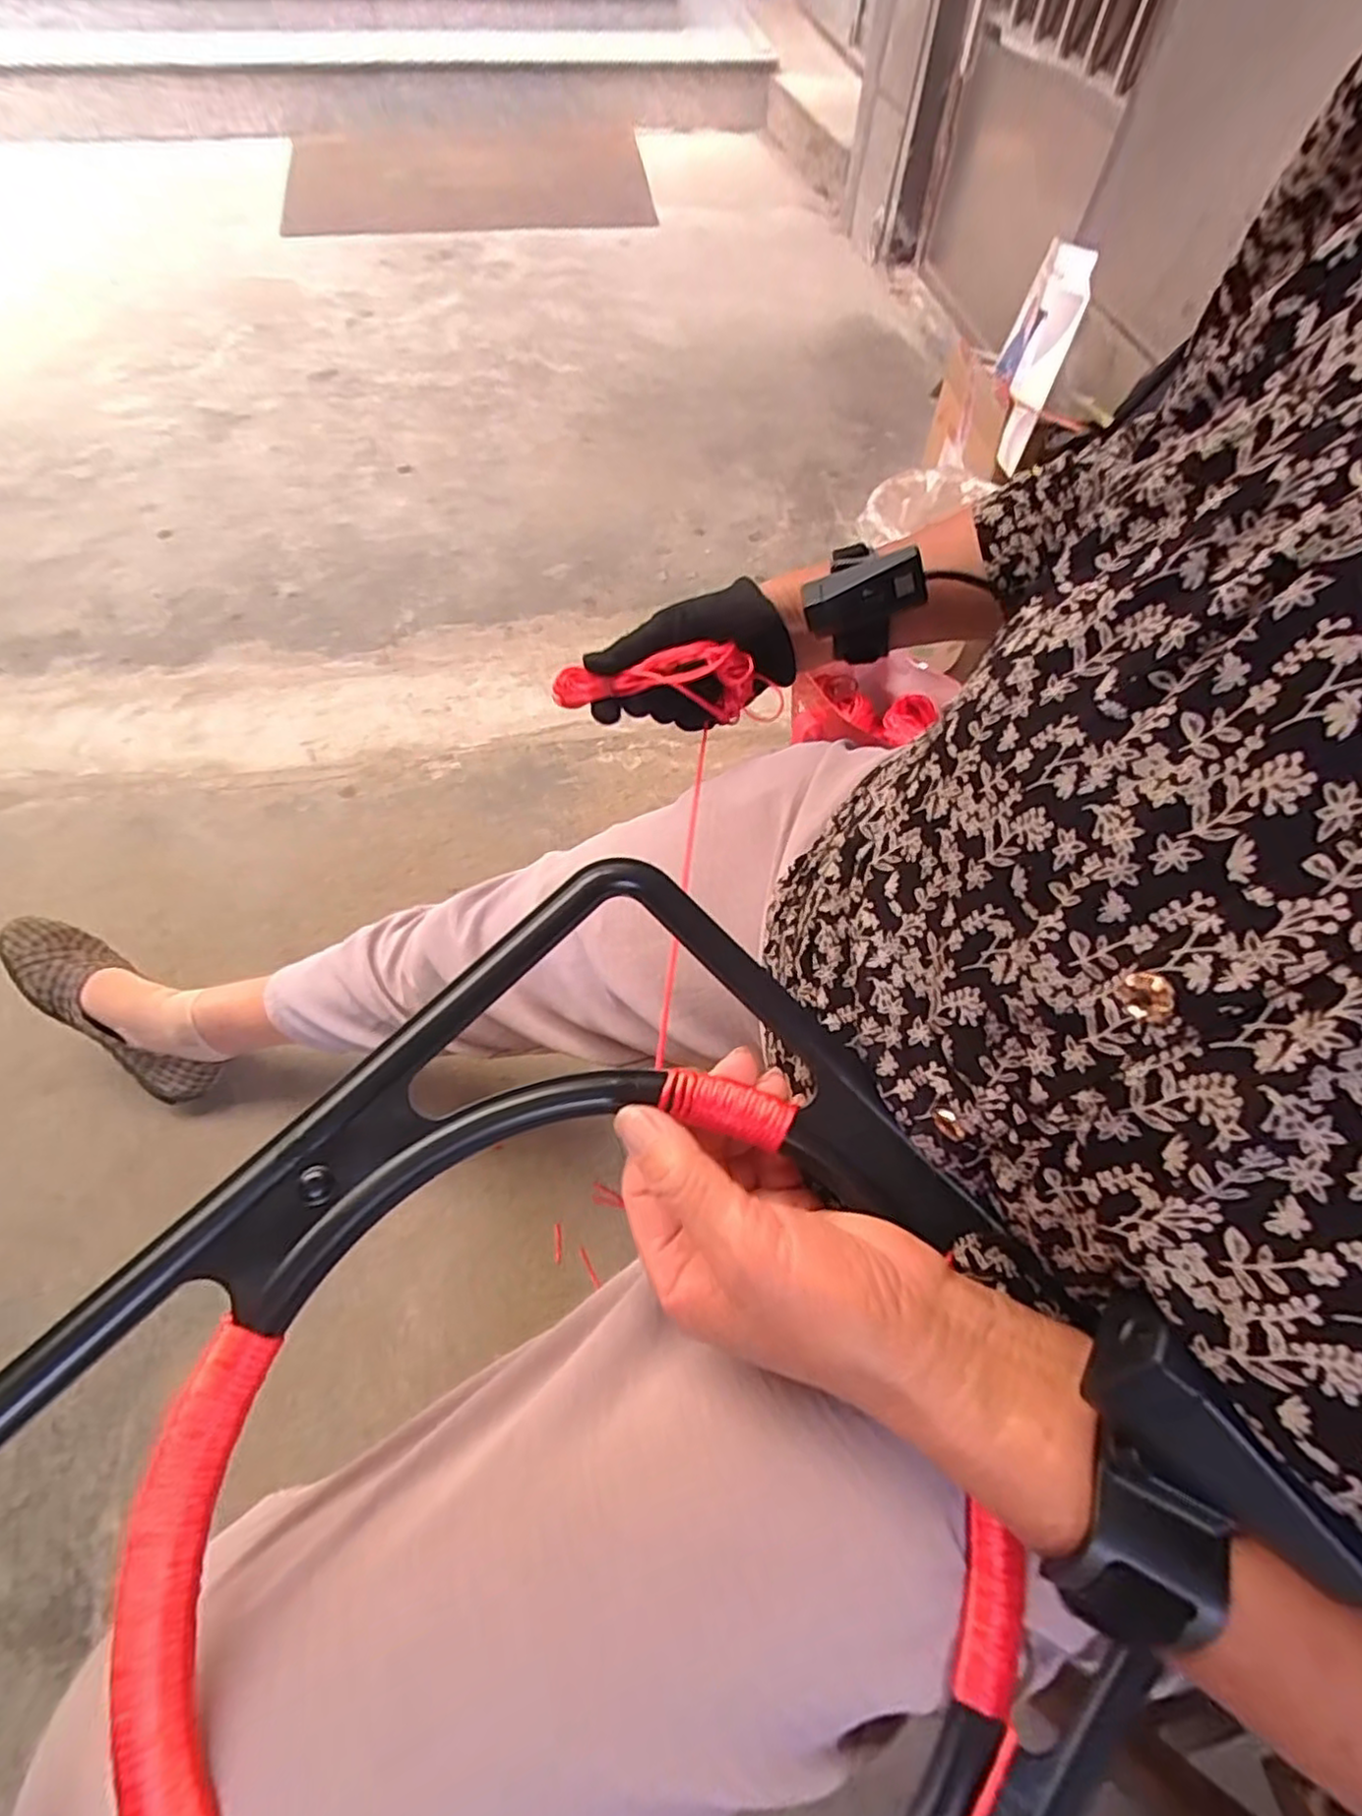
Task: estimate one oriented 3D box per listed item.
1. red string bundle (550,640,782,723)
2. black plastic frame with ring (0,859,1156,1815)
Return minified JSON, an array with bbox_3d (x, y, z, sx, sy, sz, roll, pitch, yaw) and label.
[{"bbox_3d":[-0.010,-0.150,0.481,0.157,0.060,0.027,1,60,4],"label":"red string bundle"},{"bbox_3d":[-0.016,0.186,0.218,0.328,0.022,0.323,44,69,5],"label":"black plastic frame with ring"}]

